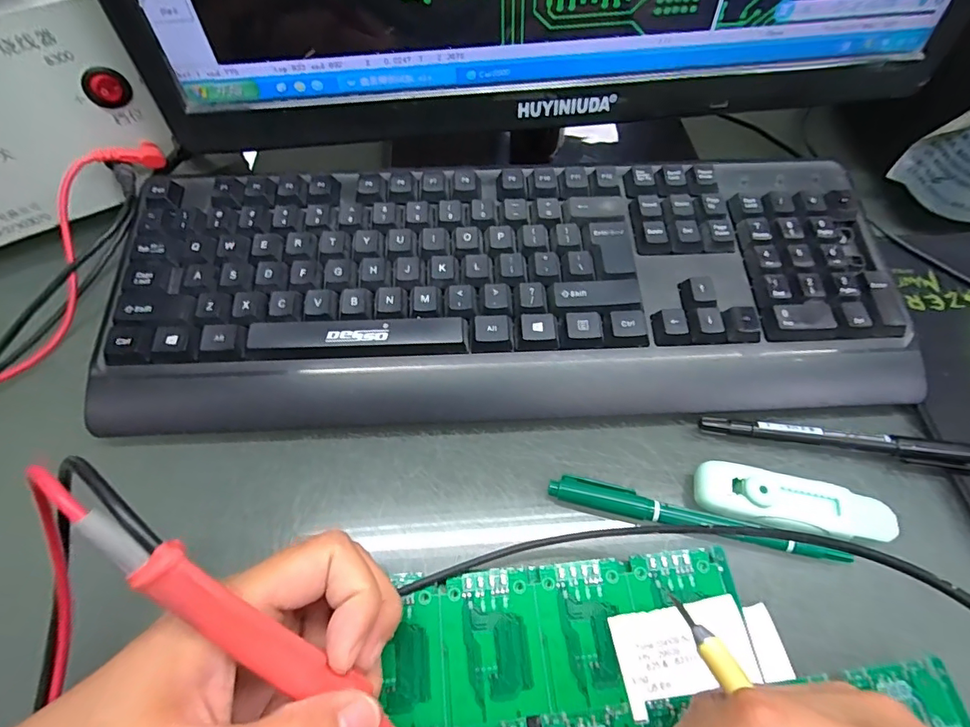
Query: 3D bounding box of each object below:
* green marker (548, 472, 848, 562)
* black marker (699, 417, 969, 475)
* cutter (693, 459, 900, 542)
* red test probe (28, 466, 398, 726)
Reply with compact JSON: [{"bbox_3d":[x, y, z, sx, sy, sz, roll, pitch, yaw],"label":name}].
[{"bbox_3d":[0.099,0.073,0.228,0.135,0.013,0.014,12,61,7],"label":"green marker"},{"bbox_3d":[0.184,0.040,0.250,0.139,0.012,0.016,7,60,4],"label":"black marker"},{"bbox_3d":[0.146,0.068,0.229,0.089,0.019,0.025,11,61,6],"label":"cutter"},{"bbox_3d":[-0.065,0.086,0.148,0.012,0.015,0.159,-47,114,-23],"label":"red test probe"}]

